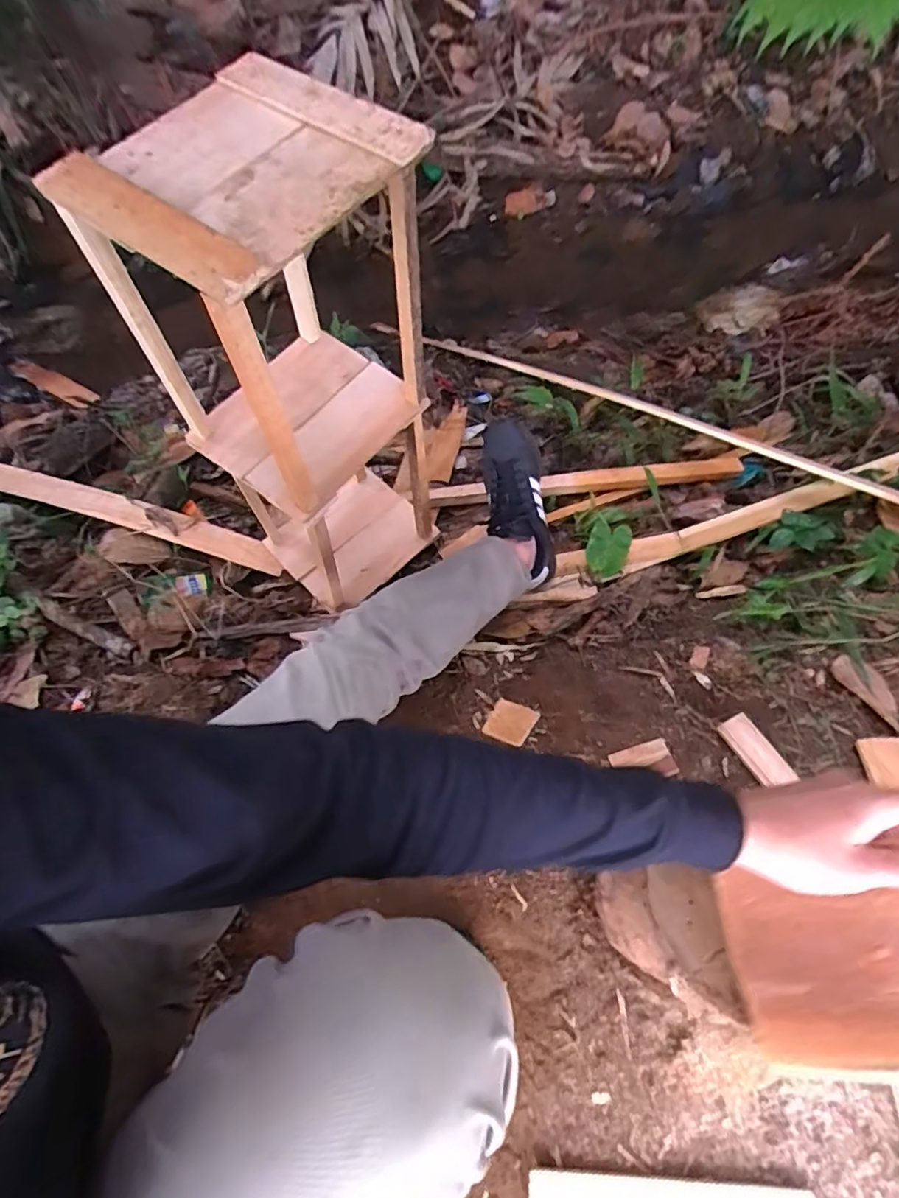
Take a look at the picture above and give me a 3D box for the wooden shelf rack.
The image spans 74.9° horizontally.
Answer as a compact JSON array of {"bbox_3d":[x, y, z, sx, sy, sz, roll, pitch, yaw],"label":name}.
[{"bbox_3d":[-0.176,-0.228,0.759,0.268,0.640,0.260,36,68,19],"label":"wooden shelf rack"}]

